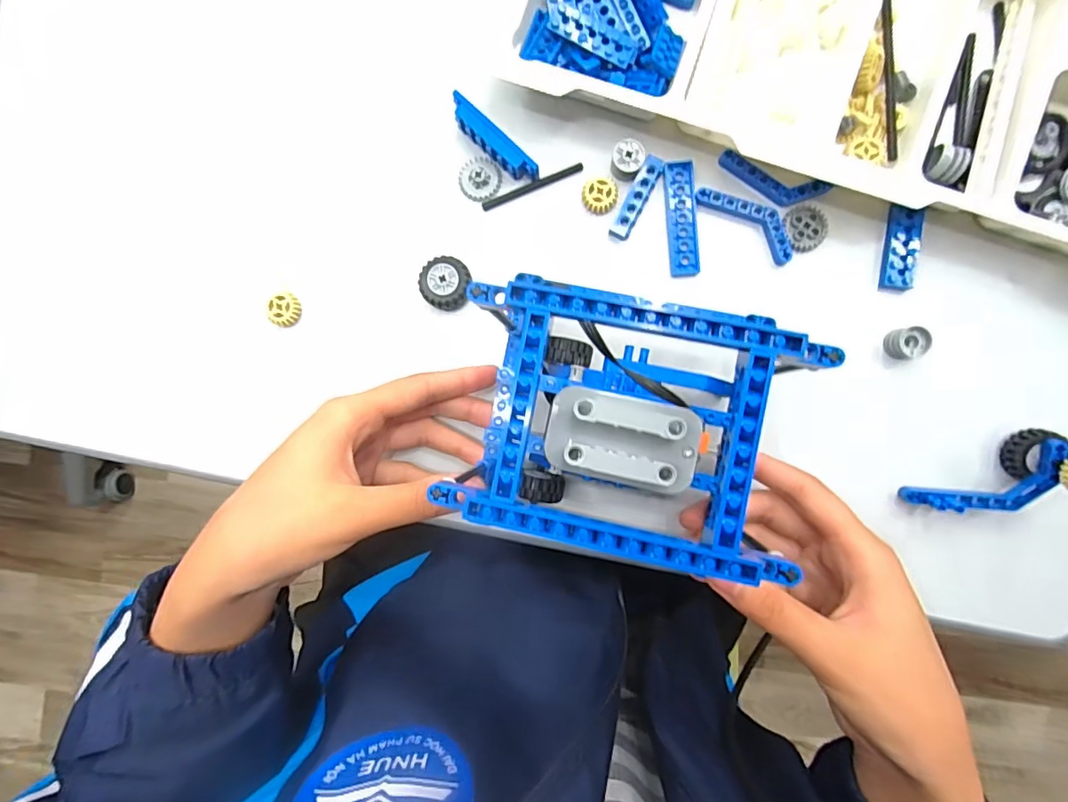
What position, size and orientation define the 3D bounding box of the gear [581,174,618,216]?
[{"bbox_3d":[0.038,-0.118,0.298,0.020,0.006,0.022,6,90,2],"label":"gear"}]

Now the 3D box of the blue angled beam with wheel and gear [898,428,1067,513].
[{"bbox_3d":[0.242,0.043,0.258,0.076,0.070,0.035,-20,89,2],"label":"blue angled beam with wheel and gear"}]

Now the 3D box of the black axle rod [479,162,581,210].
[{"bbox_3d":[-0.001,-0.124,0.303,0.061,0.004,0.005,-22,89,2],"label":"black axle rod"}]

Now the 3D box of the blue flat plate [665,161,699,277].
[{"bbox_3d":[0.084,-0.103,0.297,0.016,0.005,0.062,-5,89,2],"label":"blue flat plate"}]

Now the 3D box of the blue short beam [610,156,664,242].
[{"bbox_3d":[0.058,-0.115,0.298,0.011,0.007,0.047,28,91,2],"label":"blue short beam"}]

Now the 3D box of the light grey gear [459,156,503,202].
[{"bbox_3d":[-0.031,-0.128,0.304,0.024,0.006,0.023,0,90,2],"label":"light grey gear"}]

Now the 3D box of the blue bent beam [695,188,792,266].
[{"bbox_3d":[0.121,-0.103,0.294,0.062,0.005,0.021,36,91,2],"label":"blue bent beam"}]

